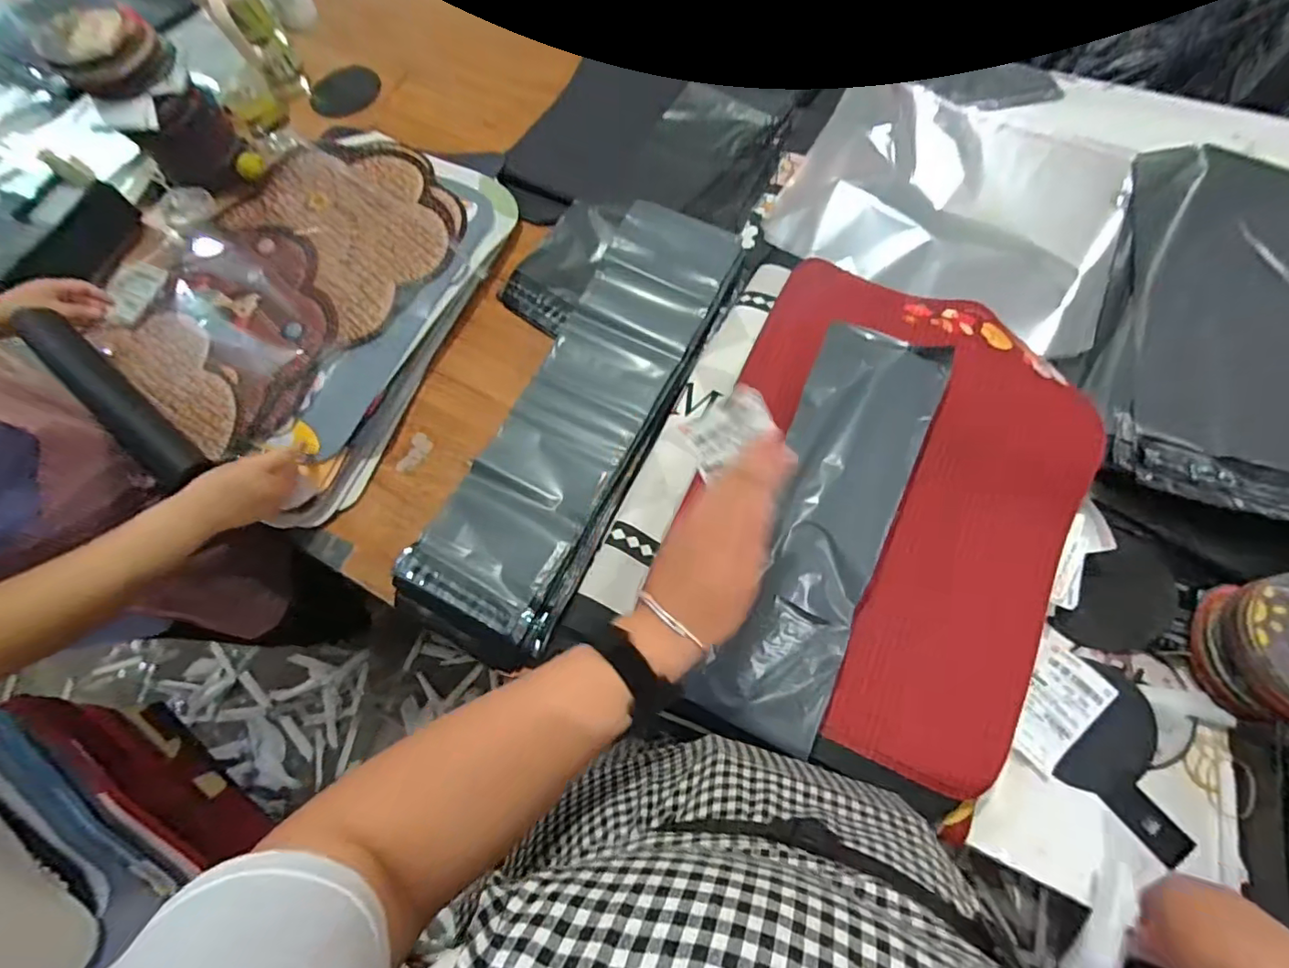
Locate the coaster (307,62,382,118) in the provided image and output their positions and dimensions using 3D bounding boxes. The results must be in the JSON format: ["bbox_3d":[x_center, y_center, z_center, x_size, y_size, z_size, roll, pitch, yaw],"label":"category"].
[{"bbox_3d":[-0.545,-0.717,1.013,0.100,0.011,0.158,10,64,-8],"label":"coaster"}]

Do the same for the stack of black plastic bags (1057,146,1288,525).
[{"bbox_3d":[0.869,-0.165,0.710,0.531,0.068,0.604,28,72,13],"label":"stack of black plastic bags"}]

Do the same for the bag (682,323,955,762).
[{"bbox_3d":[0.191,0.032,0.578,0.135,0.032,0.449,23,75,7],"label":"bag"}]

